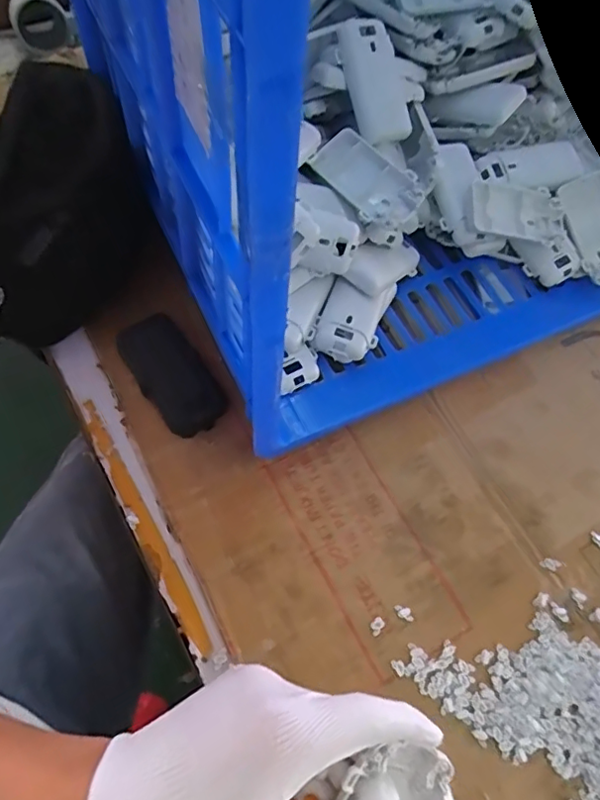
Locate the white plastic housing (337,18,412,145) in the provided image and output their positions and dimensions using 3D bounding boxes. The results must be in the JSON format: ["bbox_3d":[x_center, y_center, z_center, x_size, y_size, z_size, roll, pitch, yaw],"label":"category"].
[{"bbox_3d":[0.062,-0.261,0.454,0.050,0.014,0.094,-18,103,-16],"label":"white plastic housing"}]

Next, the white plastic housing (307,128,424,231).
[{"bbox_3d":[0.054,-0.178,0.450,0.049,0.026,0.092,-38,72,-20],"label":"white plastic housing"}]

